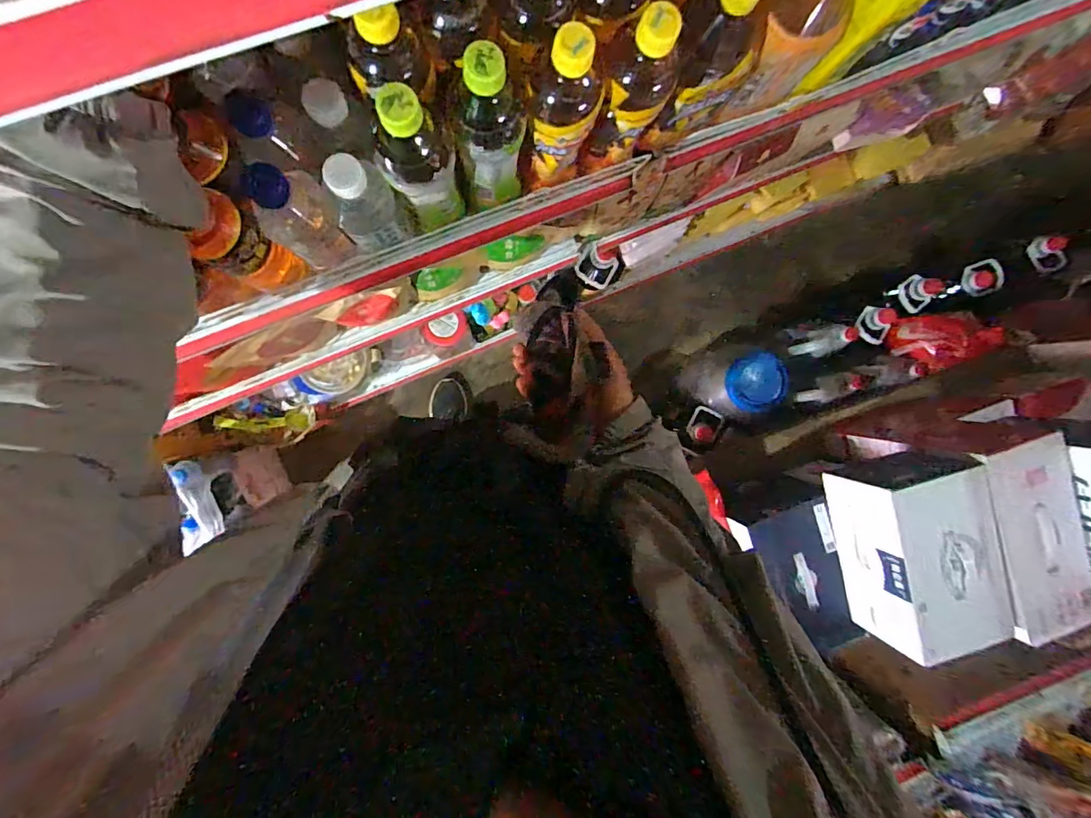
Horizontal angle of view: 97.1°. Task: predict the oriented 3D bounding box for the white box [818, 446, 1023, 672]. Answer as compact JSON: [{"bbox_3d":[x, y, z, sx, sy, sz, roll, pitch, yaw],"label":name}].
[{"bbox_3d":[0.601,0.228,0.787,0.170,0.141,0.291,-15,95,-5],"label":"white box"}]

